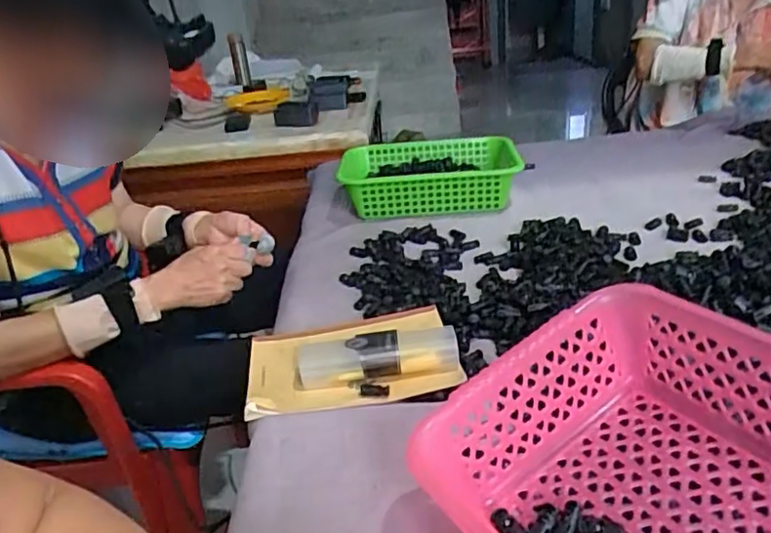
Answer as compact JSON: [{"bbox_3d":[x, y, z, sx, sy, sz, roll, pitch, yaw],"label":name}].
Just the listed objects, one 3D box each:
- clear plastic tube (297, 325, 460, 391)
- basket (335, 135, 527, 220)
[{"bbox_3d":[-0.009,0.089,0.615,0.159,0.035,0.045,-5,25,0],"label":"clear plastic tube"},{"bbox_3d":[0.080,-0.156,1.084,0.302,0.081,0.204,-3,26,4],"label":"basket"}]

